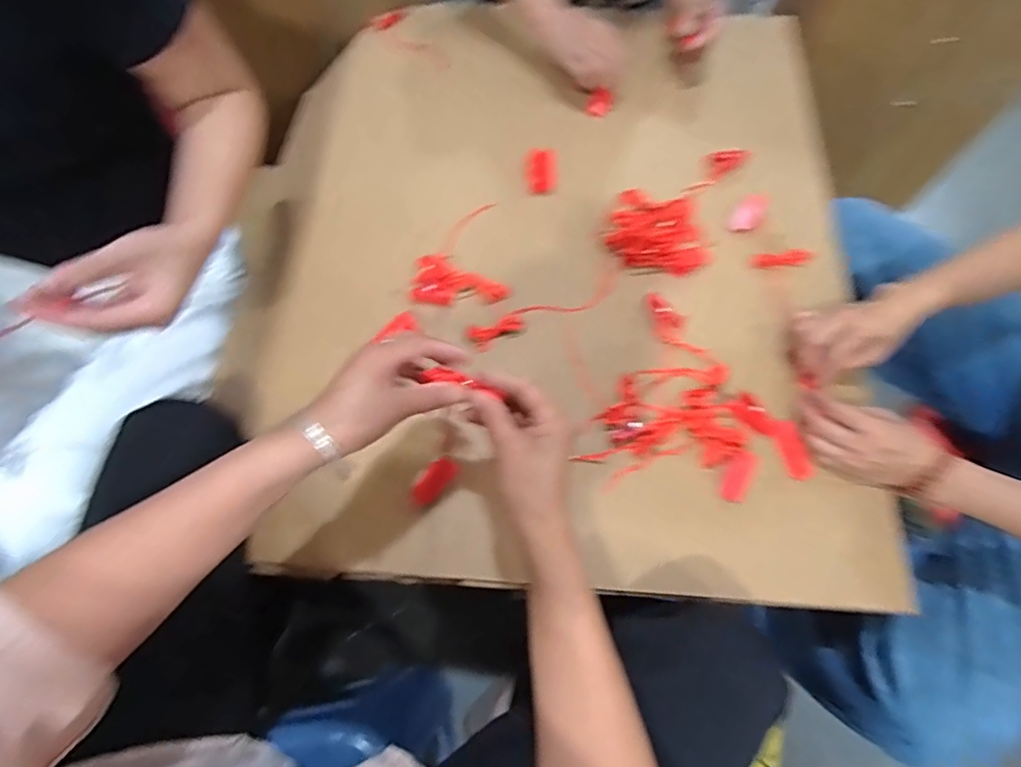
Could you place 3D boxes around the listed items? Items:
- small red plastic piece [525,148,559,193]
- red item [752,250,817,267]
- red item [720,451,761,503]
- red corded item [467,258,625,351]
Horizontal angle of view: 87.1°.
[{"bbox_3d":[0.040,-0.261,0.658,0.039,0.024,0.054,3,65,-2],"label":"small red plastic piece"},{"bbox_3d":[0.321,-0.147,0.634,0.075,0.007,0.018,-1,65,-4],"label":"red item"},{"bbox_3d":[0.225,0.091,0.526,0.024,0.004,0.051,29,83,10],"label":"red item"},{"bbox_3d":[0.046,-0.083,0.596,0.191,0.013,0.044,-27,70,-15],"label":"red corded item"}]

